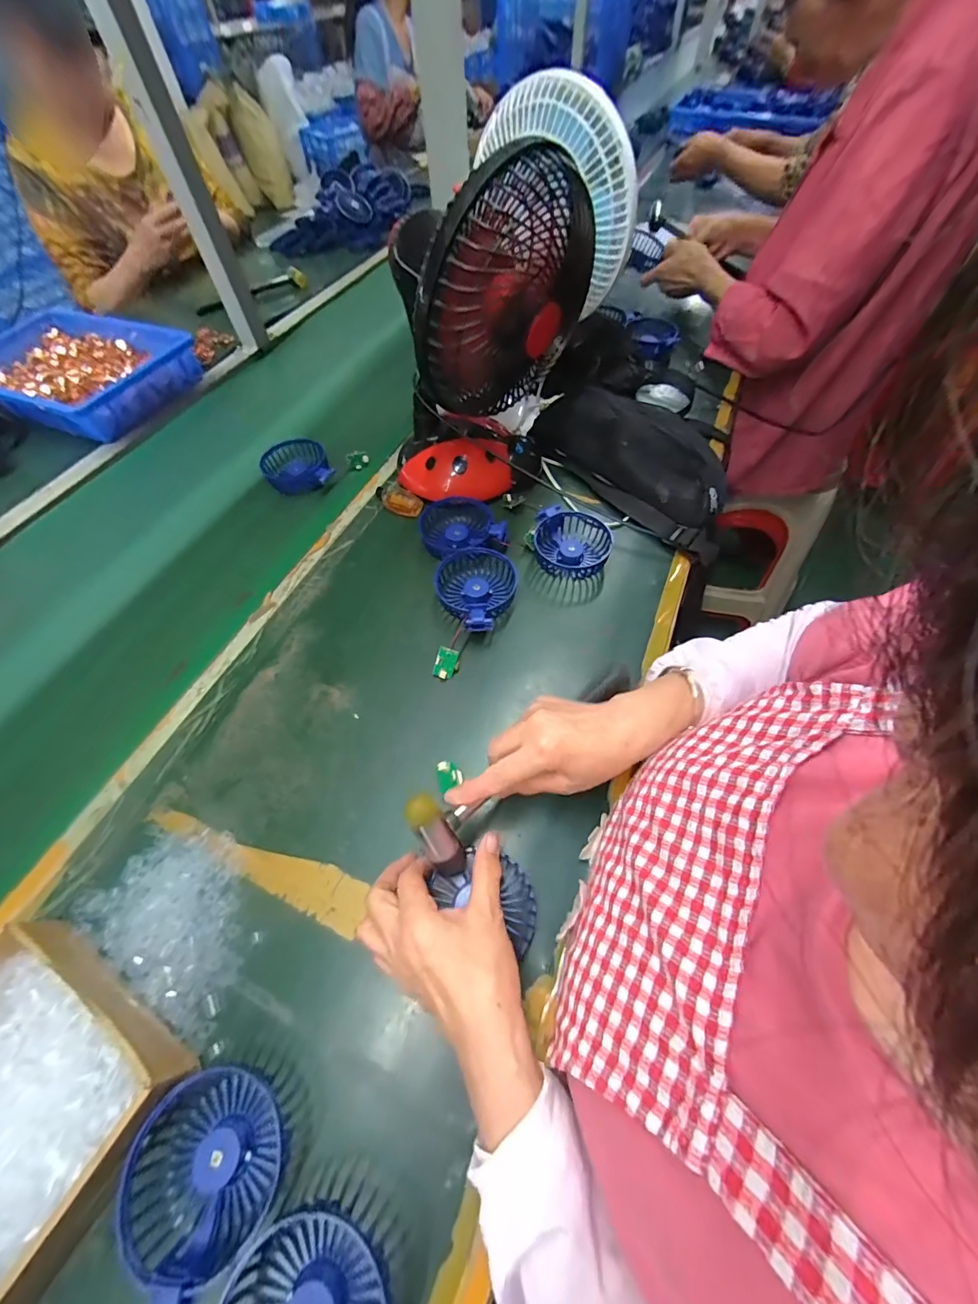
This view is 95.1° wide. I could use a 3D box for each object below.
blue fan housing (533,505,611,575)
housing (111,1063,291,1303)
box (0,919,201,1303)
[{"bbox_3d":[0.100,-0.127,0.542,0.091,0.041,0.081,4,59,-1],"label":"blue fan housing"},{"bbox_3d":[-0.173,0.319,0.276,0.088,0.034,0.091,-1,58,2],"label":"housing"},{"bbox_3d":[-0.303,0.288,0.283,0.175,0.055,0.147,27,63,18],"label":"box"}]

